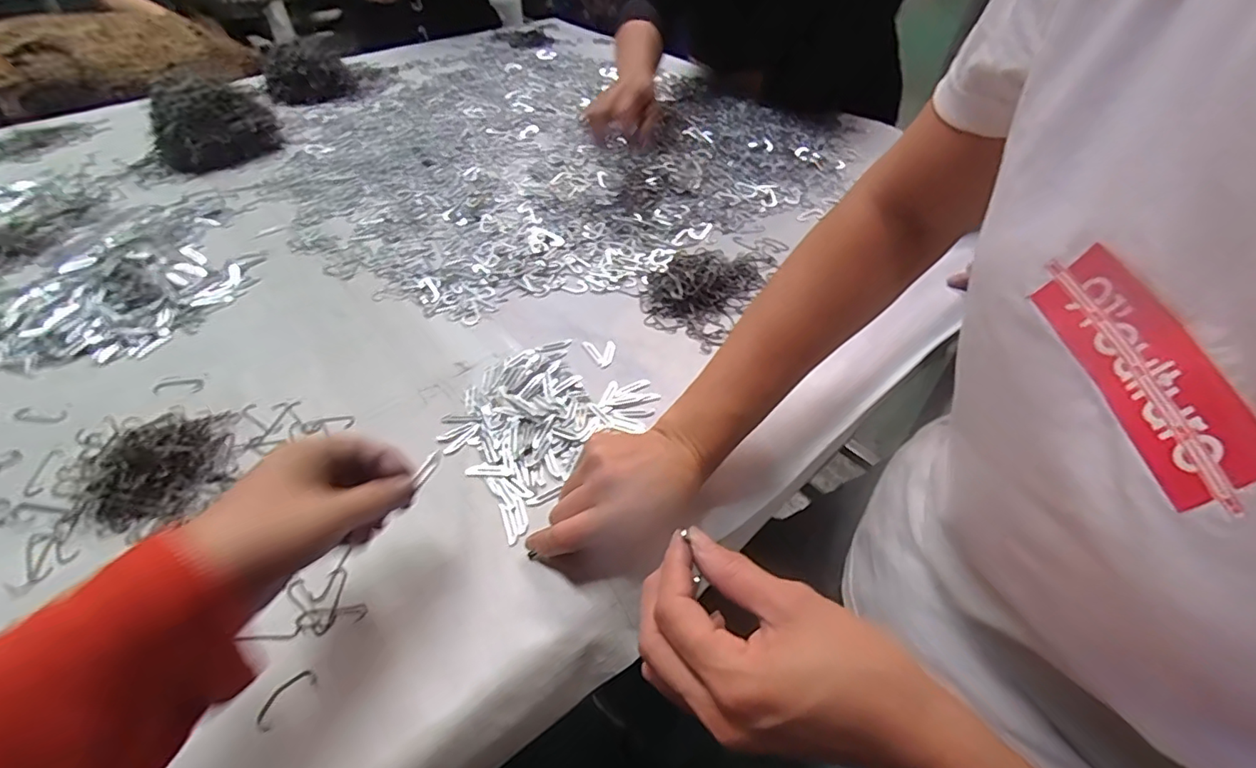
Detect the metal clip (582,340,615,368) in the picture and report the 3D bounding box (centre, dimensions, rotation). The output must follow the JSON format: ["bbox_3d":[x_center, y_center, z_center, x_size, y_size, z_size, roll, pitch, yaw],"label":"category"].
[{"bbox_3d":[-0.027,-0.028,0.514,0.029,0.004,0.037,0,47,-2],"label":"metal clip"}]

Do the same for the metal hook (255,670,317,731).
[{"bbox_3d":[-0.189,0.171,0.305,0.015,0.004,0.033,31,53,25],"label":"metal hook"}]

